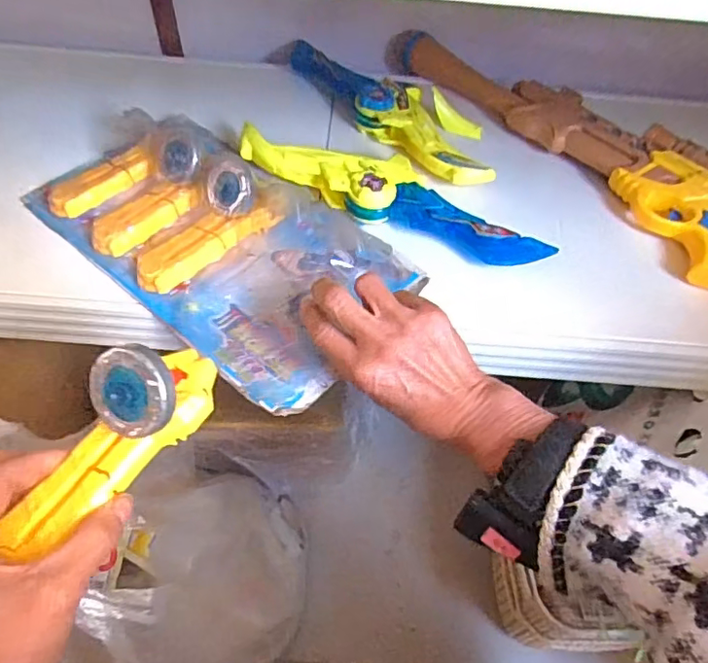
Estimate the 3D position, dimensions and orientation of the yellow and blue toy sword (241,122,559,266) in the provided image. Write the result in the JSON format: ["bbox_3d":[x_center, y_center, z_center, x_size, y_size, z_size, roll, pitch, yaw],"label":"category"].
[{"bbox_3d":[0.032,-0.125,0.528,0.308,0.041,0.073,19,57,8],"label":"yellow and blue toy sword"}]

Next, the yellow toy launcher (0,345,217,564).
[{"bbox_3d":[-0.126,0.050,0.289,0.045,0.058,0.127,39,62,20],"label":"yellow toy launcher"}]

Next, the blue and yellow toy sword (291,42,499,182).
[{"bbox_3d":[0.037,-0.251,0.618,0.101,0.039,0.307,-38,66,-25],"label":"blue and yellow toy sword"}]

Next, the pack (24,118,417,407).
[{"bbox_3d":[-0.110,-0.088,0.475,0.316,0.058,0.180,38,61,19],"label":"pack"}]

